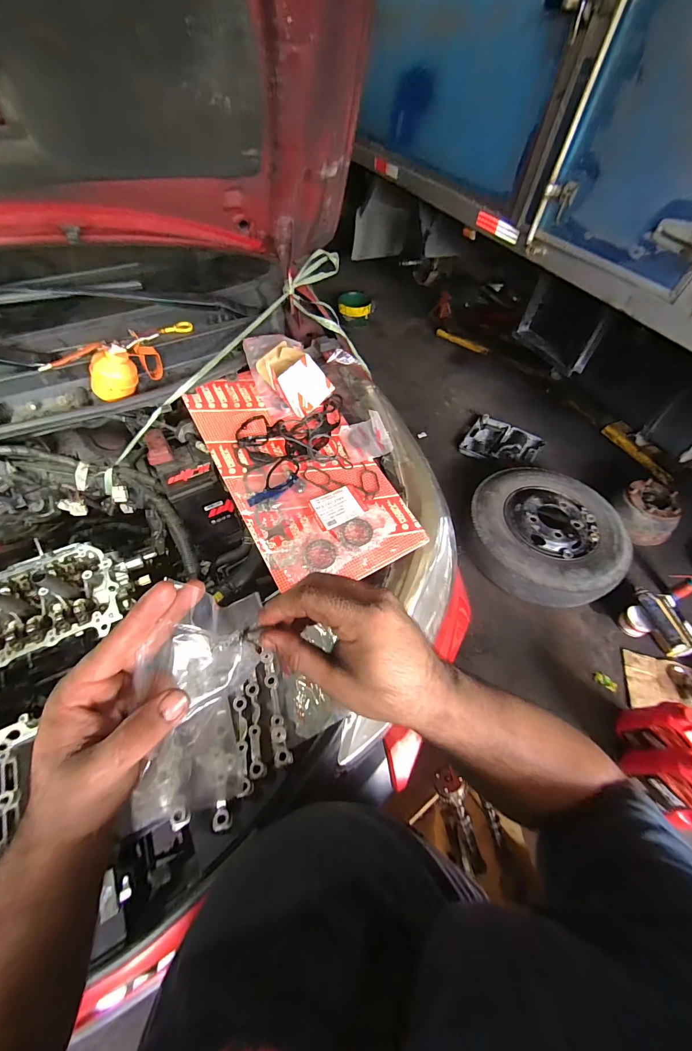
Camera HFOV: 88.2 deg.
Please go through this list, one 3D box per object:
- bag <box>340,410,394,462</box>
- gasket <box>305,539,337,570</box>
[{"bbox_3d":[0.040,-0.184,0.749,0.099,0.024,0.100,-17,77,-14],"label":"bag"},{"bbox_3d":[-0.043,0.051,0.626,0.054,0.007,0.055,2,68,-4],"label":"gasket"}]

